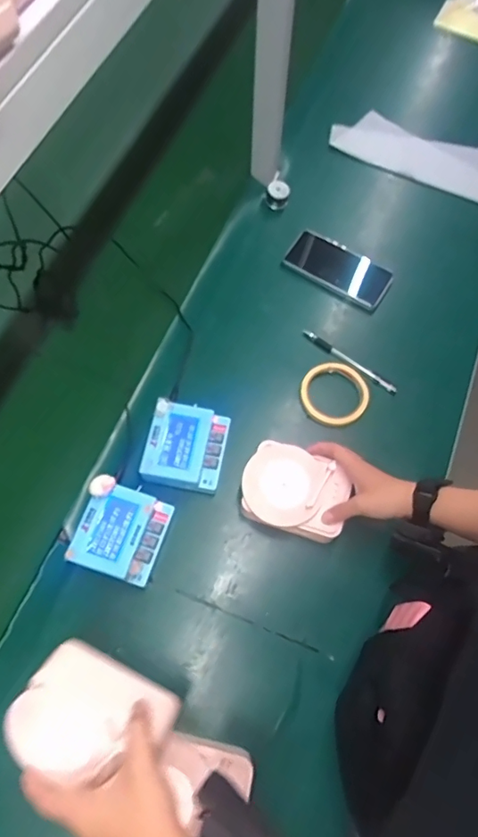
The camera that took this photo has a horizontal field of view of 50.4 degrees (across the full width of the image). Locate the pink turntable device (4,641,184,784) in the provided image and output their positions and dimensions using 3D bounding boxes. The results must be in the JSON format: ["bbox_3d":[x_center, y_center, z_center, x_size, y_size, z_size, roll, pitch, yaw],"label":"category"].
[{"bbox_3d":[-0.132,0.265,0.440,0.127,0.035,0.105,25,70,12],"label":"pink turntable device"}]

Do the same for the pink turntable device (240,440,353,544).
[{"bbox_3d":[0.069,0.090,0.635,0.127,0.028,0.104,17,69,9],"label":"pink turntable device"}]

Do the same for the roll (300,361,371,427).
[{"bbox_3d":[0.136,-0.036,0.724,0.095,0.015,0.096,0,68,-1],"label":"roll"}]

